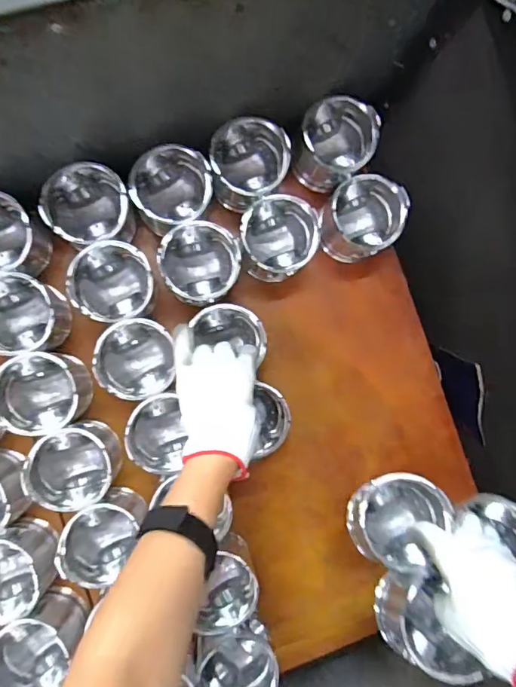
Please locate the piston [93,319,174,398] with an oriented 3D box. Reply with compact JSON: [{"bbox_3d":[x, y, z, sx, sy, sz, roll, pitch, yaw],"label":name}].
[{"bbox_3d":[-0.139,0.017,0.559,0.087,0.074,0.089,1,90,-5],"label":"piston"}]

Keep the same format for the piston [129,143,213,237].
[{"bbox_3d":[-0.101,-0.179,0.564,0.089,0.068,0.095,4,90,-5],"label":"piston"}]

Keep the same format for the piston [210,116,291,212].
[{"bbox_3d":[-0.013,-0.213,0.576,0.090,0.082,0.095,8,89,-5],"label":"piston"}]

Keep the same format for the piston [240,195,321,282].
[{"bbox_3d":[0.022,-0.128,0.586,0.087,0.099,0.093,0,90,-5],"label":"piston"}]

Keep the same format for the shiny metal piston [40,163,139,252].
[{"bbox_3d":[-0.194,-0.155,0.555,0.092,0.077,0.088,7,89,-5],"label":"shiny metal piston"}]

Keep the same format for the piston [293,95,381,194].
[{"bbox_3d":[0.093,-0.245,0.592,0.086,0.099,0.081,0,90,-5],"label":"piston"}]

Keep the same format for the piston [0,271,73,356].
[{"bbox_3d":[-0.270,-0.033,0.538,0.092,0.070,0.088,3,90,-5],"label":"piston"}]

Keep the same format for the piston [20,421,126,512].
[{"bbox_3d":[-0.209,0.138,0.545,0.088,0.078,0.087,11,89,-5],"label":"piston"}]

